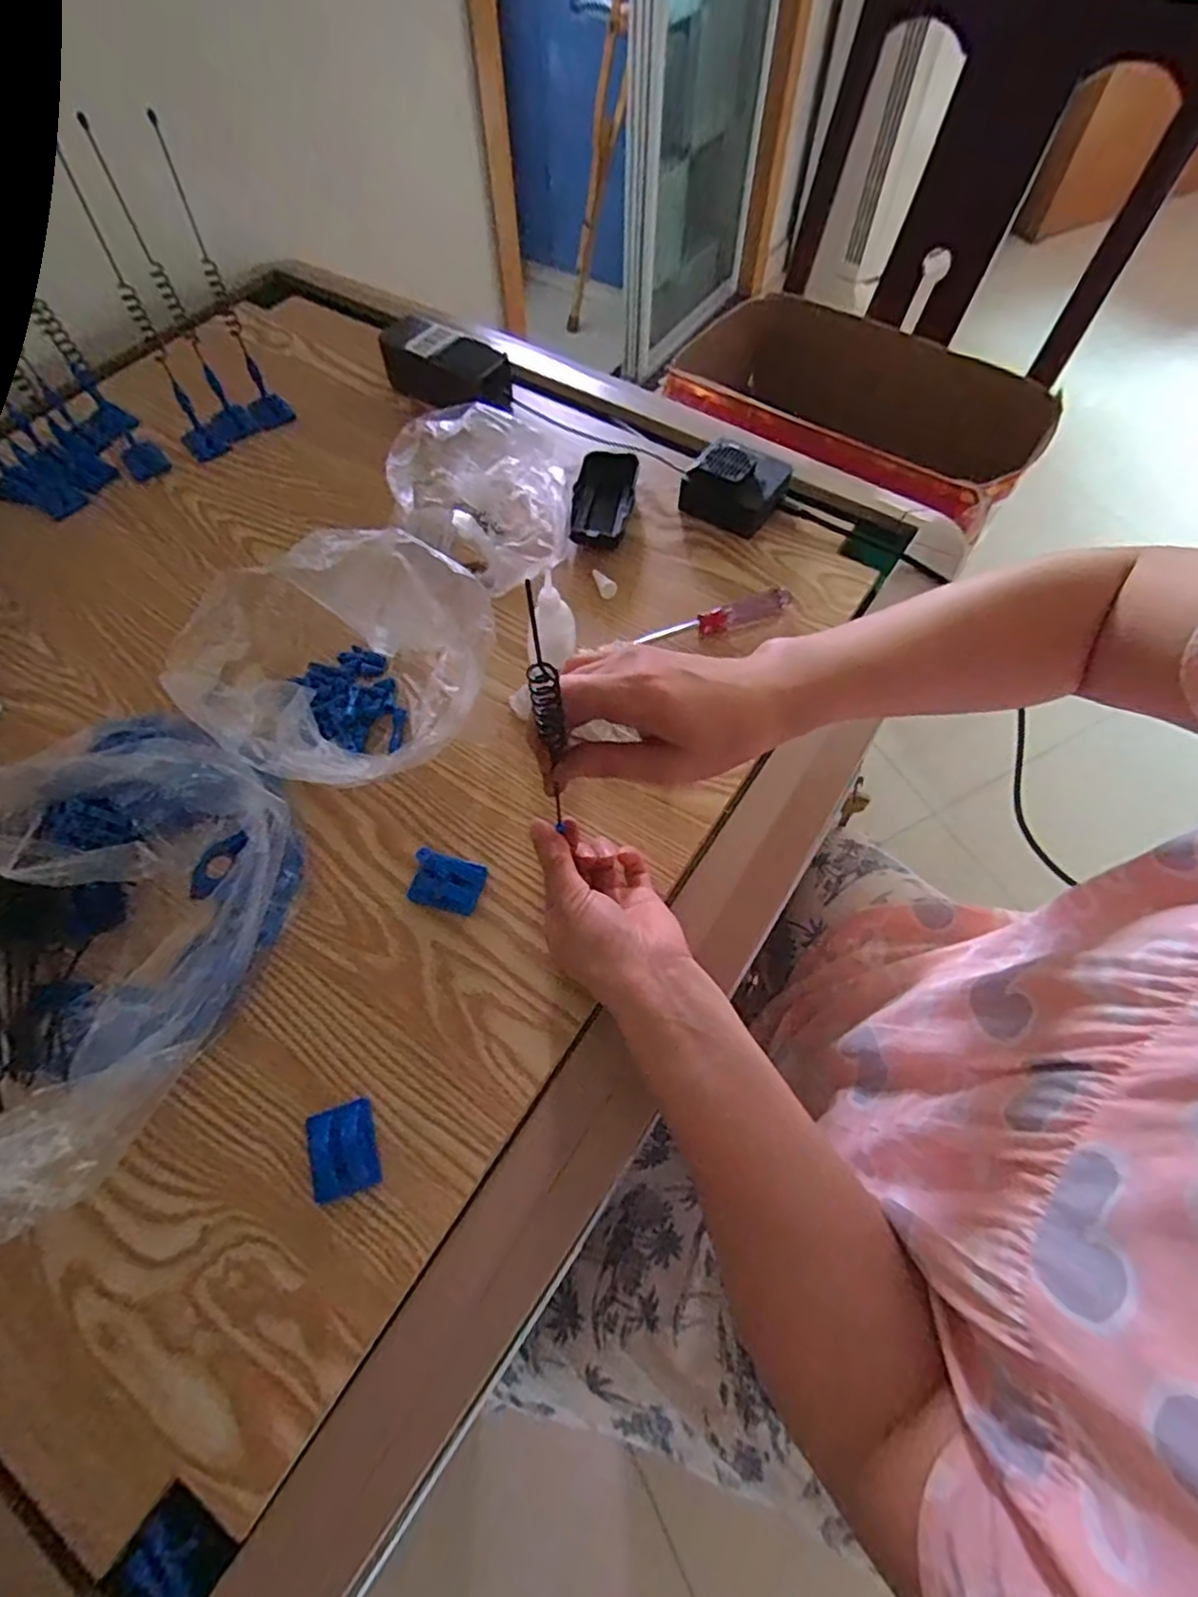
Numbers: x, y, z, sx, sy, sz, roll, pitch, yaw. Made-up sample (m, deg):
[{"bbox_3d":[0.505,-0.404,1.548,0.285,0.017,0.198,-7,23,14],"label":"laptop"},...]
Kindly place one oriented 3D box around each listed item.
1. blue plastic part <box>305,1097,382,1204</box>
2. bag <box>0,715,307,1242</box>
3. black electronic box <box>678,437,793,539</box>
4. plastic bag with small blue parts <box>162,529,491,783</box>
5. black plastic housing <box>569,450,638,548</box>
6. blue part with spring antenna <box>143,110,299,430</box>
[{"bbox_3d":[-0.138,0.189,0.359,0.035,0.005,0.044,-17,63,-8],"label":"blue plastic part"},{"bbox_3d":[-0.297,0.074,0.374,0.201,0.099,0.265,10,62,6],"label":"bag"},{"bbox_3d":[0.120,-0.275,0.589,0.084,0.048,0.057,26,65,14],"label":"black electronic box"},{"bbox_3d":[-0.172,-0.085,0.453,0.173,0.110,0.163,-9,62,-4],"label":"plastic bag with small blue parts"},{"bbox_3d":[0.004,-0.264,0.591,0.052,0.022,0.113,5,62,3],"label":"black plastic housing"},{"bbox_3d":[-0.345,-0.463,0.604,0.041,0.221,0.012,-18,38,-9],"label":"blue part with spring antenna"}]

